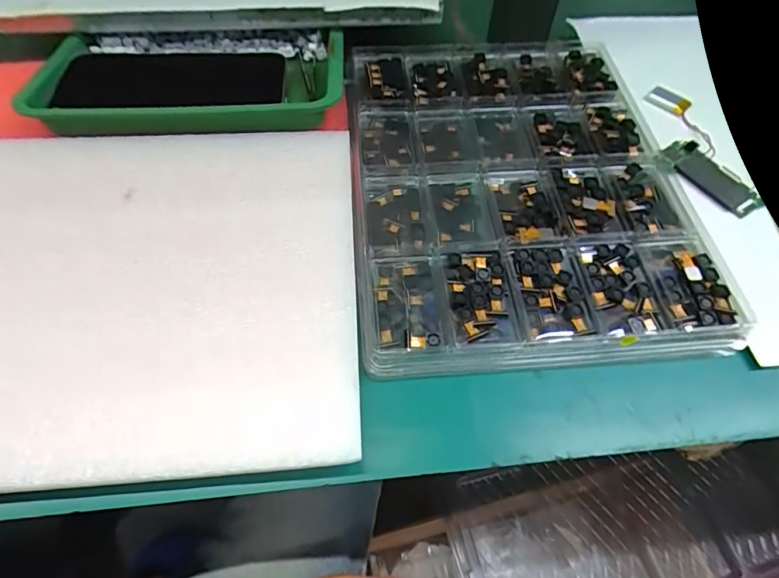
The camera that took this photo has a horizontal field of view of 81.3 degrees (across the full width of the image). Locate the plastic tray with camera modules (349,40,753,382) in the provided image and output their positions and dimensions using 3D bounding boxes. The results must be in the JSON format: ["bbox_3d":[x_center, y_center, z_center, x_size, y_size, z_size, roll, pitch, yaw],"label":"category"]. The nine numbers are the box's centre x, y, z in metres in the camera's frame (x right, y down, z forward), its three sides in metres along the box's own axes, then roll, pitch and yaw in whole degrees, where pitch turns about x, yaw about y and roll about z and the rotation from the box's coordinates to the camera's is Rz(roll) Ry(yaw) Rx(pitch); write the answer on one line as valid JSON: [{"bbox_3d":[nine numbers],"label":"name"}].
[{"bbox_3d":[0.084,-0.077,0.307,0.212,0.026,0.271,-3,57,-4],"label":"plastic tray with camera modules"}]

